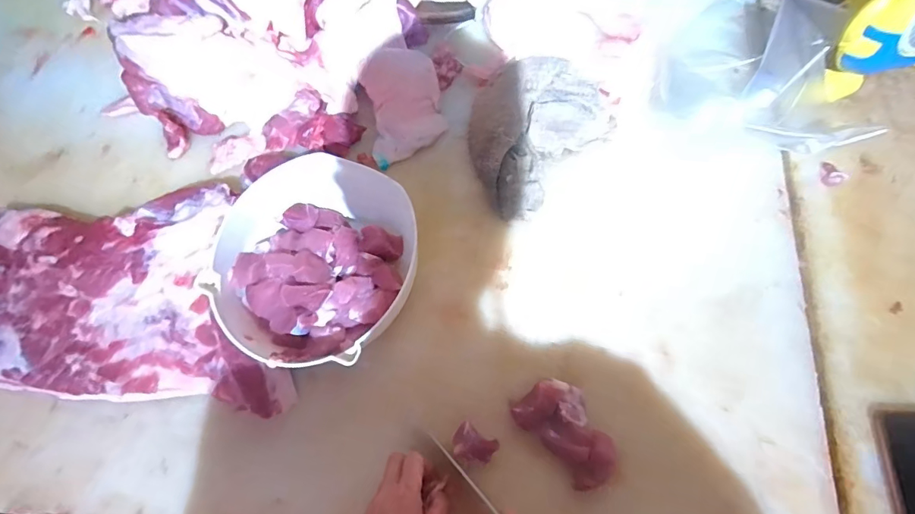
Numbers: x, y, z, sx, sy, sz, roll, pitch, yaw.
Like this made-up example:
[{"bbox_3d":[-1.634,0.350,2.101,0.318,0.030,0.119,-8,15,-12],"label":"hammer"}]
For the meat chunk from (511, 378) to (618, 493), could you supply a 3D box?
[{"bbox_3d":[0.118,0.186,0.466,0.071,0.019,0.110,-34,74,-9],"label":"meat chunk"}]

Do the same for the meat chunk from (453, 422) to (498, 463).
[{"bbox_3d":[0.017,0.202,0.470,0.045,0.025,0.036,29,75,11],"label":"meat chunk"}]

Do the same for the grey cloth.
[{"bbox_3d":[0.097,-0.178,0.572,0.153,0.072,0.221,41,77,14],"label":"grey cloth"}]

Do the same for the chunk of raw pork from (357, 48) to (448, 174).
[{"bbox_3d":[-0.073,-0.207,0.599,0.101,0.050,0.145,-11,71,-2],"label":"chunk of raw pork"}]

